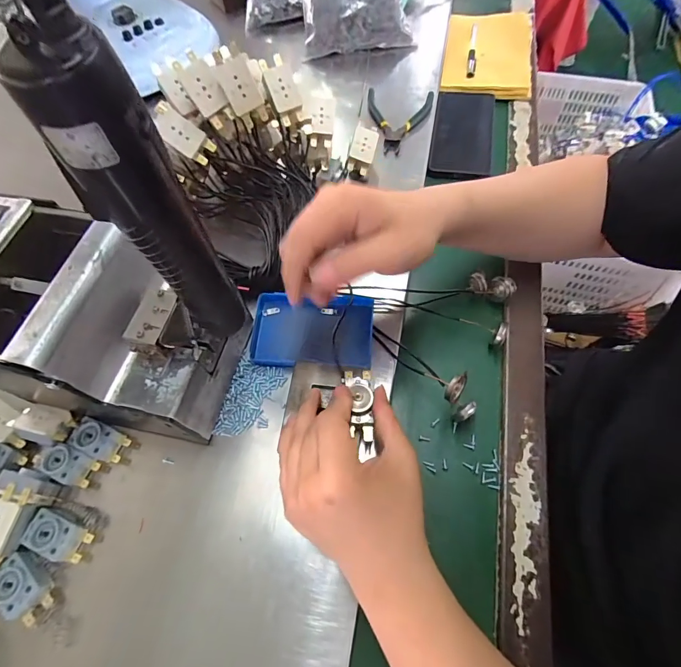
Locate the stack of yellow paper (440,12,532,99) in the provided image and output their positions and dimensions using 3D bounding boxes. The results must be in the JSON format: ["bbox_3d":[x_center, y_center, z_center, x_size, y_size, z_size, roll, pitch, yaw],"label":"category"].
[{"bbox_3d":[0.227,-0.438,0.593,0.128,0.008,0.218,10,64,7],"label":"stack of yellow paper"}]

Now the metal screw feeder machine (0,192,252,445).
[{"bbox_3d":[-0.187,-0.003,0.300,0.183,0.136,0.130,17,65,11],"label":"metal screw feeder machine"}]

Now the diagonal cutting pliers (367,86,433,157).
[{"bbox_3d":[0.074,-0.278,0.507,0.086,0.012,0.117,7,63,6],"label":"diagonal cutting pliers"}]

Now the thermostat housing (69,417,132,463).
[{"bbox_3d":[-0.205,0.091,0.331,0.043,0.014,0.026,21,65,13],"label":"thermostat housing"}]

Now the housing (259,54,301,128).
[{"bbox_3d":[-0.055,-0.226,0.359,0.024,0.015,0.057,-26,105,-11],"label":"housing"}]

